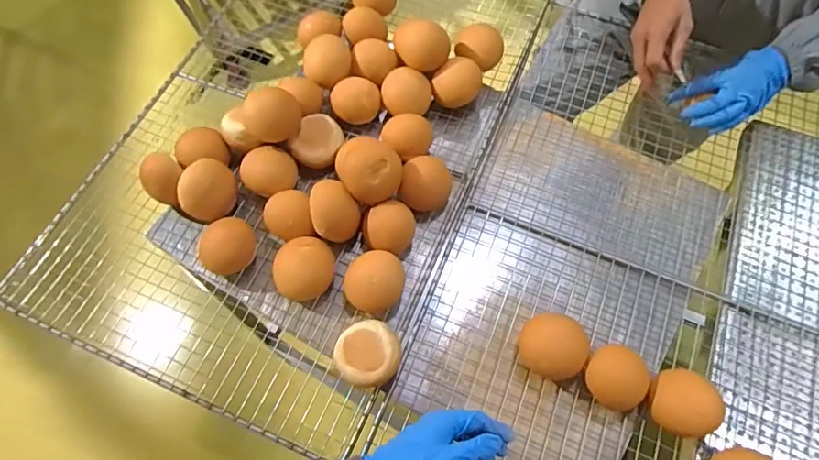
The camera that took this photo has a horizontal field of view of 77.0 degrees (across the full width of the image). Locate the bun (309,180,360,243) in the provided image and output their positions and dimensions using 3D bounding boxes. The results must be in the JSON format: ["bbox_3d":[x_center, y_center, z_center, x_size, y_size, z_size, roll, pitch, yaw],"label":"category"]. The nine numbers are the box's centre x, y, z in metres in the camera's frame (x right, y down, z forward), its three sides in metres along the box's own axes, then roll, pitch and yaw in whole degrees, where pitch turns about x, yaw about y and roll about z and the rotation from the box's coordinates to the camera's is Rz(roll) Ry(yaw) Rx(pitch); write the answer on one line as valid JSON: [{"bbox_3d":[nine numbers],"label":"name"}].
[{"bbox_3d":[-0.102,-0.026,0.711,0.062,0.050,0.073,-6,65,-2],"label":"bun"}]

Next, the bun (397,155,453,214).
[{"bbox_3d":[0.025,-0.066,0.743,0.067,0.060,0.077,14,66,7],"label":"bun"}]

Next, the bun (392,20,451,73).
[{"bbox_3d":[0.020,-0.288,0.799,0.084,0.048,0.068,-1,65,0],"label":"bun"}]

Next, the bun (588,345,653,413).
[{"bbox_3d":[0.252,0.181,0.630,0.070,0.040,0.068,0,65,1],"label":"bun"}]

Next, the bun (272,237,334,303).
[{"bbox_3d":[-0.144,0.055,0.704,0.083,0.054,0.076,1,65,1],"label":"bun"}]

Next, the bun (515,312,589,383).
[{"bbox_3d":[0.181,0.146,0.649,0.080,0.037,0.073,0,65,1],"label":"bun"}]

